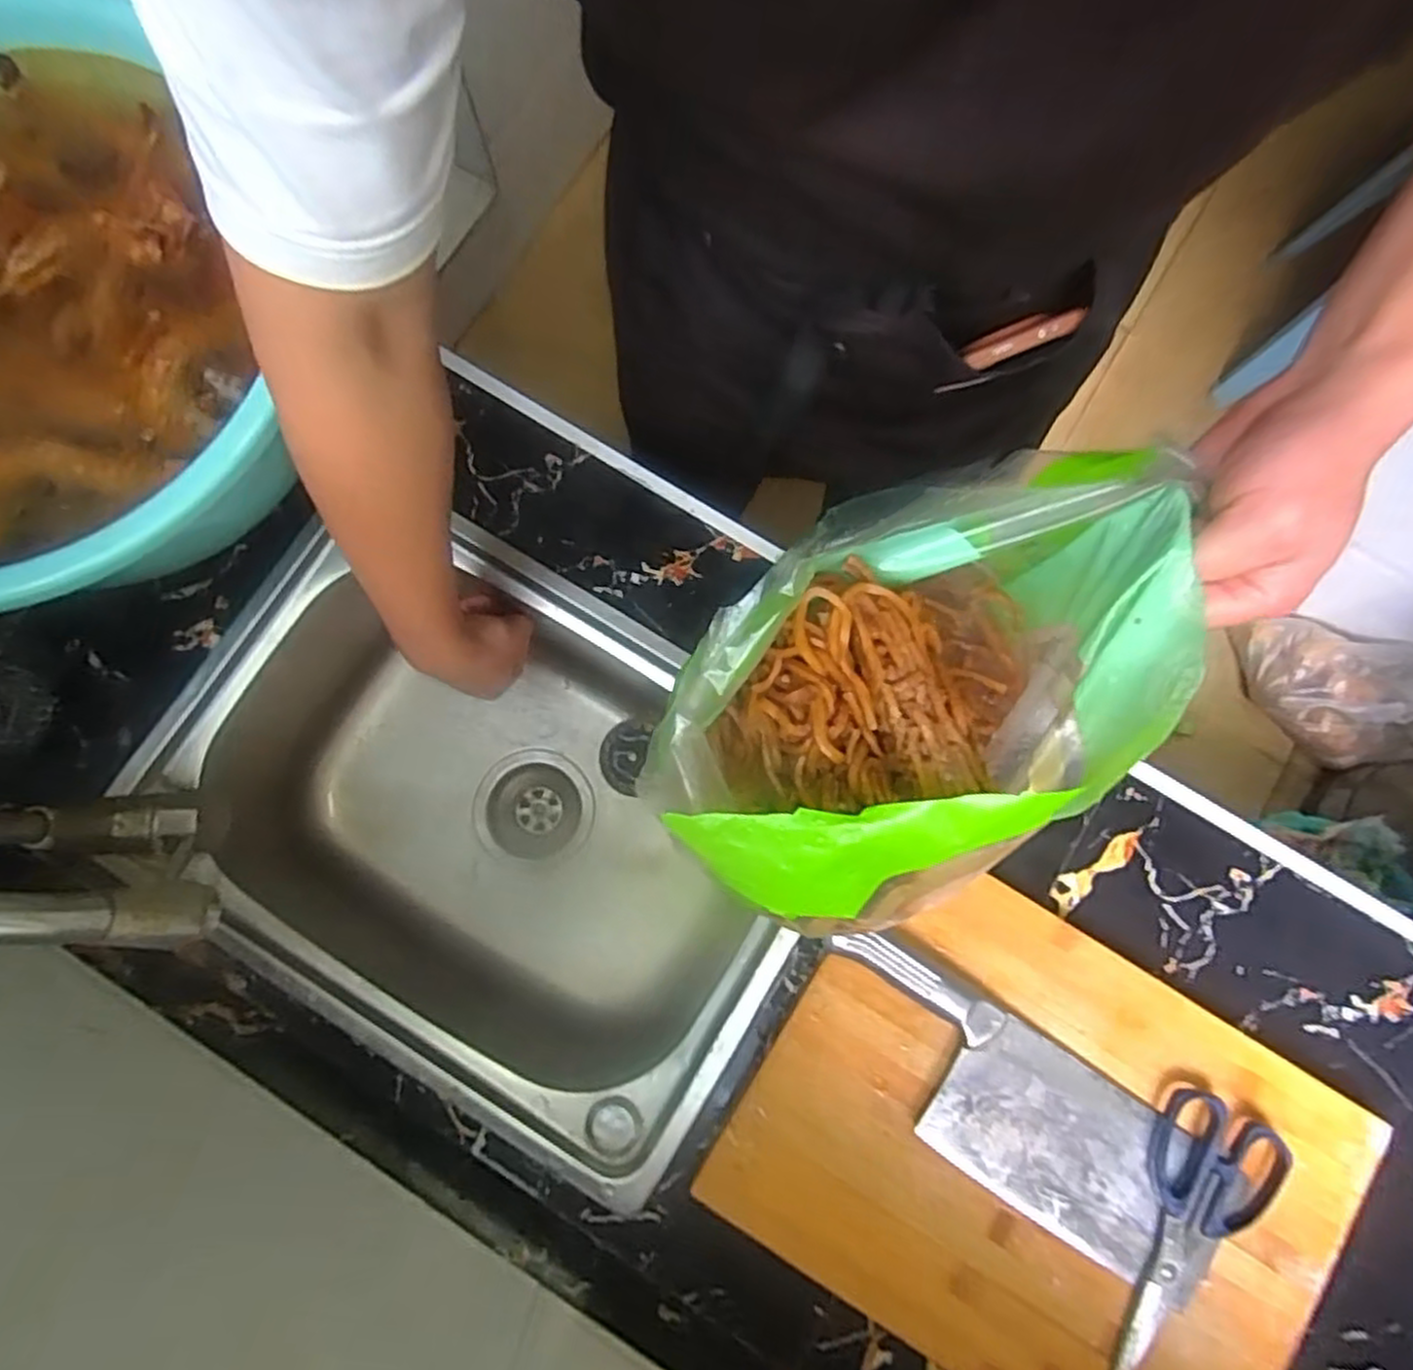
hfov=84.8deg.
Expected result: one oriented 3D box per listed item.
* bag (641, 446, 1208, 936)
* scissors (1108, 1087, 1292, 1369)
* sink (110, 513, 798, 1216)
[{"bbox_3d":[0.105,0.001,0.382,0.255,0.143,0.150,-39,78,-12],"label":"bag"},{"bbox_3d":[0.293,0.345,0.485,0.078,0.012,0.178,40,82,5],"label":"scissors"},{"bbox_3d":[-0.164,0.132,0.661,0.455,0.188,0.330,31,81,4],"label":"sink"}]

